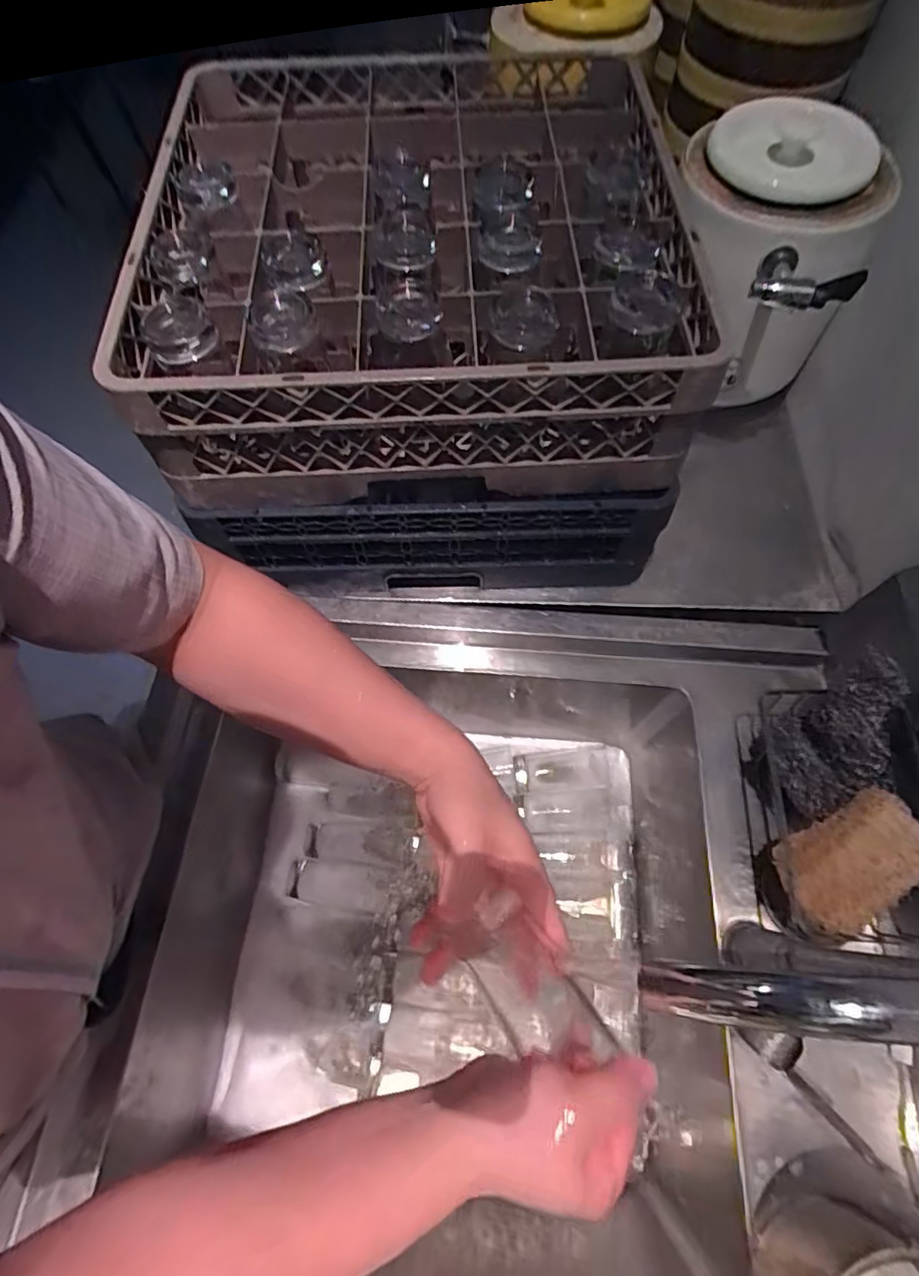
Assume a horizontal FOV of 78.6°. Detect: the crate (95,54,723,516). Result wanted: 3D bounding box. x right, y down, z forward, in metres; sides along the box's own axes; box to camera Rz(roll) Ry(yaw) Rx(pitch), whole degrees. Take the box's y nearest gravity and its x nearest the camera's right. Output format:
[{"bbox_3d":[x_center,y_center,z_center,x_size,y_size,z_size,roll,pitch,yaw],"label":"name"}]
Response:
[{"bbox_3d":[-0.045,-0.409,0.580,0.475,0.137,0.555,-3,65,0],"label":"crate"}]

